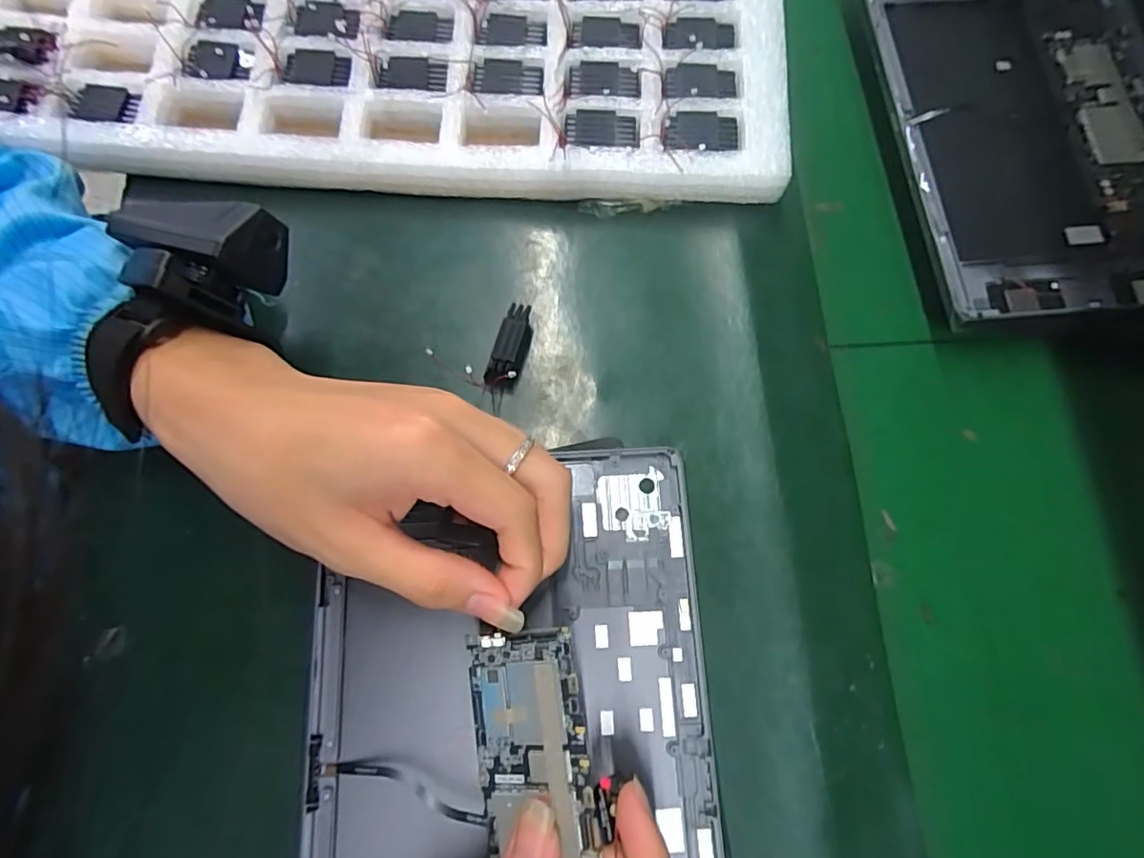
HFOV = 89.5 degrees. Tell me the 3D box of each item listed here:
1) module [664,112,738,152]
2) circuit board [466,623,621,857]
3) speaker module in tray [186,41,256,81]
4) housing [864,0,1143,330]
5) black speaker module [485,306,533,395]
[{"bbox_3d":[0.069,-0.160,0.311,0.040,0.004,0.031,2,61,-1],"label":"module"},{"bbox_3d":[-0.009,0.144,0.210,0.048,0.005,0.136,-12,82,17],"label":"circuit board"},{"bbox_3d":[-0.202,-0.210,0.329,0.038,0.004,0.027,4,76,1],"label":"speaker module in tray"},{"bbox_3d":[0.269,-0.184,0.335,0.170,0.009,0.252,-5,76,-5],"label":"housing"},{"bbox_3d":[-0.031,-0.042,0.299,0.015,0.021,0.044,15,76,4],"label":"black speaker module"}]

